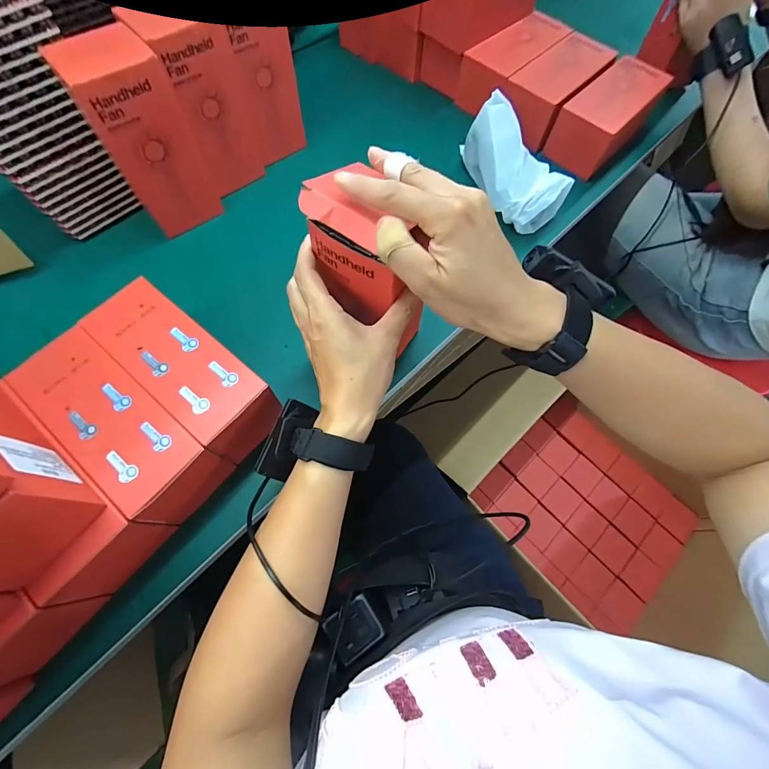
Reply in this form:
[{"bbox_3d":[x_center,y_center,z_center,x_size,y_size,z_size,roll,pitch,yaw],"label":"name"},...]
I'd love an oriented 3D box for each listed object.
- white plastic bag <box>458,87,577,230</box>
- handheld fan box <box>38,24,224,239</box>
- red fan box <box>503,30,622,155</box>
[{"bbox_3d":[0.171,-0.296,0.504,0.089,0.070,0.167,-30,72,-14],"label":"white plastic bag"},{"bbox_3d":[-0.267,-0.274,0.428,0.087,0.184,0.059,-35,73,-16],"label":"handheld fan box"},{"bbox_3d":[0.260,-0.452,0.568,0.088,0.067,0.177,40,71,13],"label":"red fan box"}]

